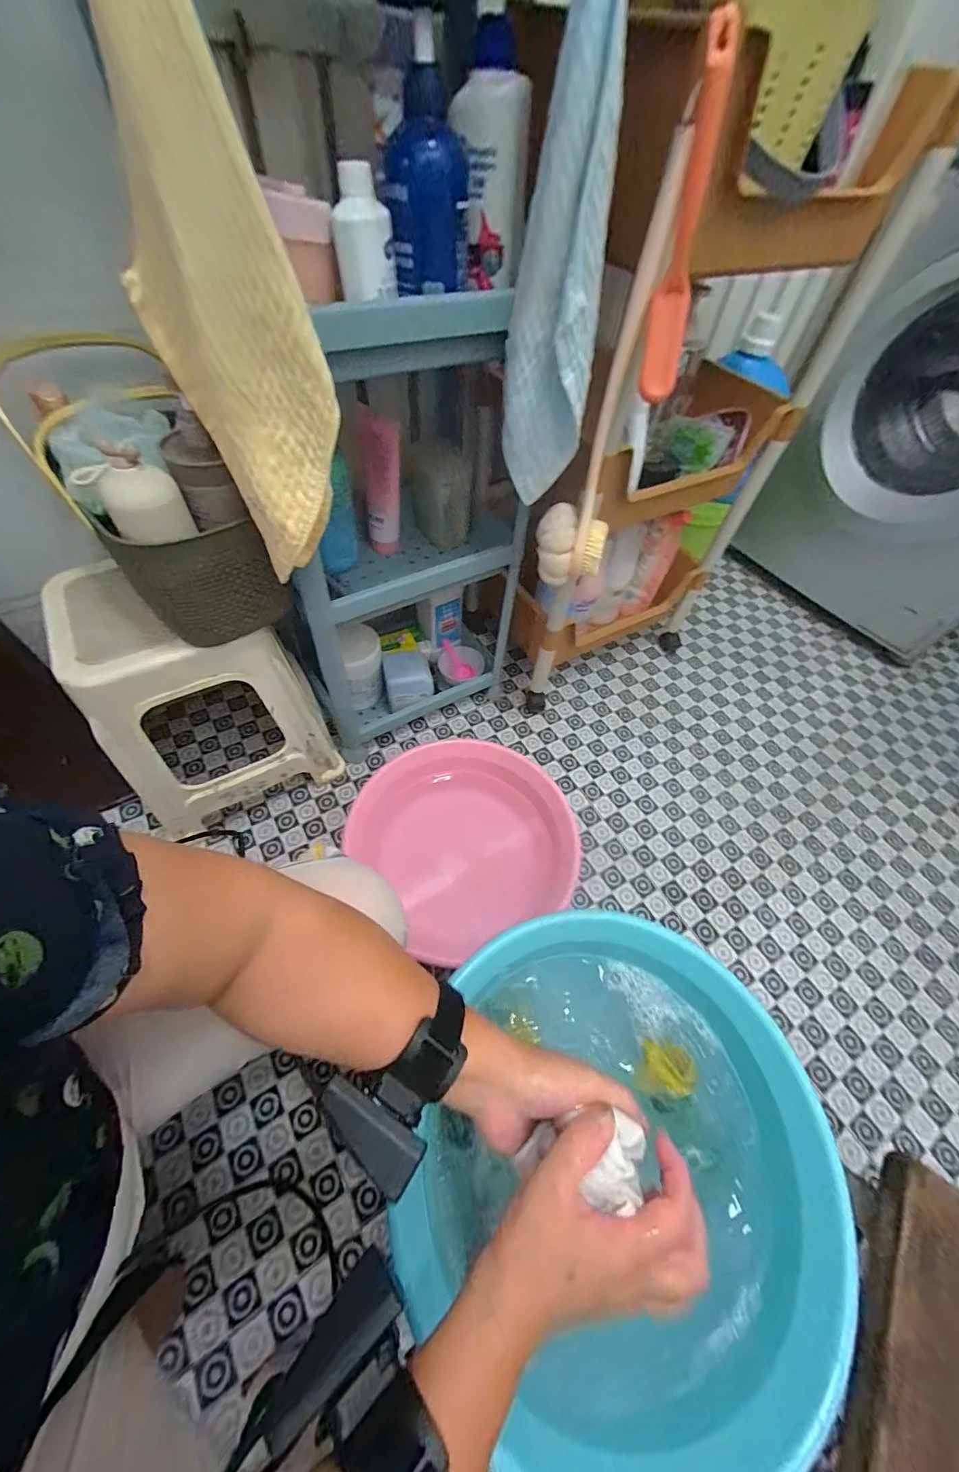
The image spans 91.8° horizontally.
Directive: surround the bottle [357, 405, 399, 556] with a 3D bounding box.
[{"bbox_3d":[-0.144,-0.366,0.695,0.054,0.218,0.034,-14,58,-14],"label":"bottle"}]

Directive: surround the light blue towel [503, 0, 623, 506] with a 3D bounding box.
[{"bbox_3d":[0.077,-0.425,0.430,0.089,0.383,0.068,11,55,3],"label":"light blue towel"}]

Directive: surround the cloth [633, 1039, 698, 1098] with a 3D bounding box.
[{"bbox_3d":[0.177,0.318,0.443,0.056,0.017,0.041,9,55,1],"label":"cloth"}]

